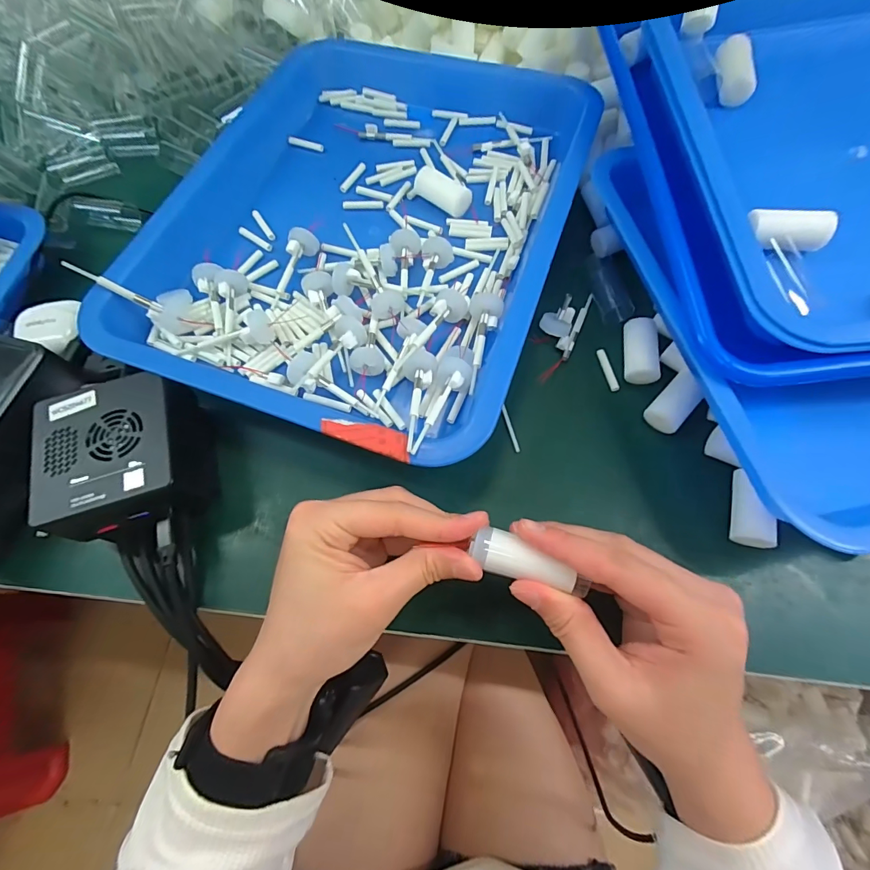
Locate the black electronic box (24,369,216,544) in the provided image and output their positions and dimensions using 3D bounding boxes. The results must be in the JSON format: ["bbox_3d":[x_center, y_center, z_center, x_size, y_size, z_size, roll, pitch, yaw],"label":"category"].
[{"bbox_3d":[-0.176,0.011,0.243,0.074,0.040,0.084,-18,73,-1],"label":"black electronic box"}]

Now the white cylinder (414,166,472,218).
[{"bbox_3d":[0.004,-0.178,0.313,0.044,0.015,0.021,39,74,16],"label":"white cylinder"}]

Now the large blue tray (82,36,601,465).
[{"bbox_3d":[-0.046,-0.170,0.305,0.275,0.037,0.357,18,70,10],"label":"large blue tray"}]

